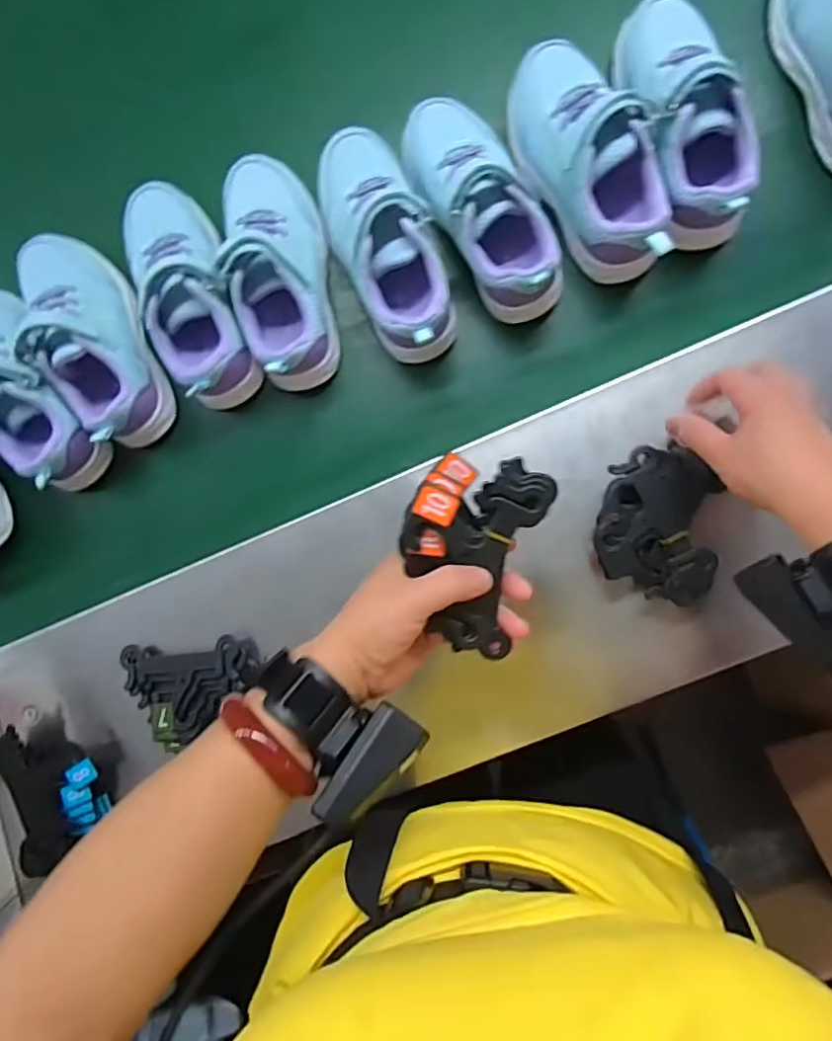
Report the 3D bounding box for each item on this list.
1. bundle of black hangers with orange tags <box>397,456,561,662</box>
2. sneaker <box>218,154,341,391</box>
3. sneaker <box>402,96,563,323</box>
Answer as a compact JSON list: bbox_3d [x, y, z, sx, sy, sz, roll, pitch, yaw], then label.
[{"bbox_3d":[0.032,0.018,0.358,0.081,0.025,0.116,18,92,3],"label":"bundle of black hangers with orange tags"},{"bbox_3d":[-0.115,-0.205,0.474,0.077,0.072,0.186,-9,90,4],"label":"sneaker"},{"bbox_3d":[0.051,-0.252,0.464,0.075,0.084,0.182,-30,89,3],"label":"sneaker"}]

